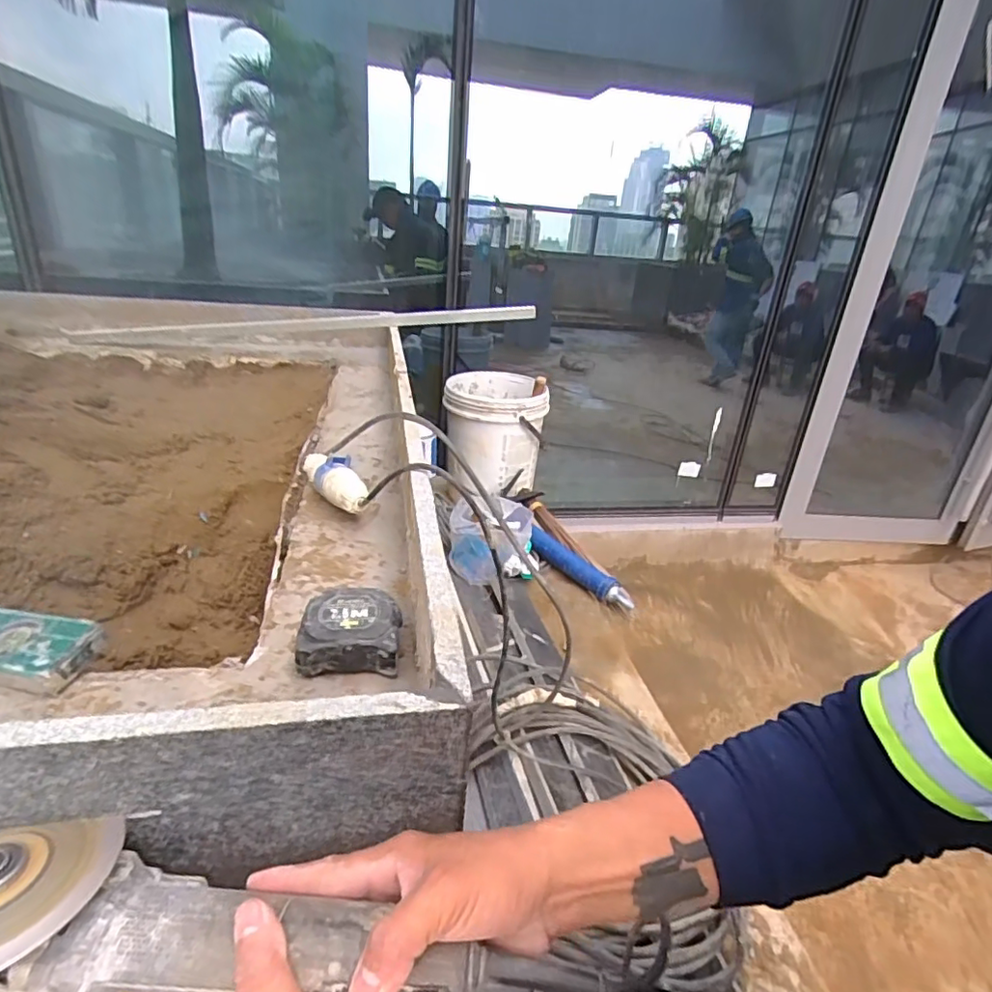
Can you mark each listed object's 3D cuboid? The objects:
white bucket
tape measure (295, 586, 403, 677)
[{"bbox_3d":[-0.008,-0.201,1.733,0.296,0.274,0.300,4,24,-4],"label":"white bucket"},{"bbox_3d":[-0.126,0.116,0.502,0.084,0.039,0.076,2,25,-8],"label":"tape measure"}]

